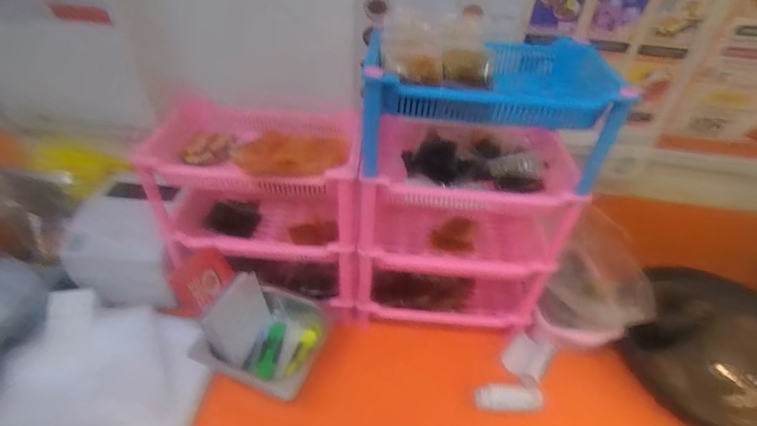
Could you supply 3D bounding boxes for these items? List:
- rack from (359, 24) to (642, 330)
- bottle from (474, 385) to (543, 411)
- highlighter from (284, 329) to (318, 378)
[{"bbox_3d":[0.120,-0.011,0.648,0.303,0.475,0.204,6,39,3],"label":"rack"},{"bbox_3d":[0.201,0.288,0.630,0.097,0.029,0.031,5,39,2],"label":"bottle"},{"bbox_3d":[-0.125,0.225,0.655,0.019,0.017,0.080,21,65,20],"label":"highlighter"}]

